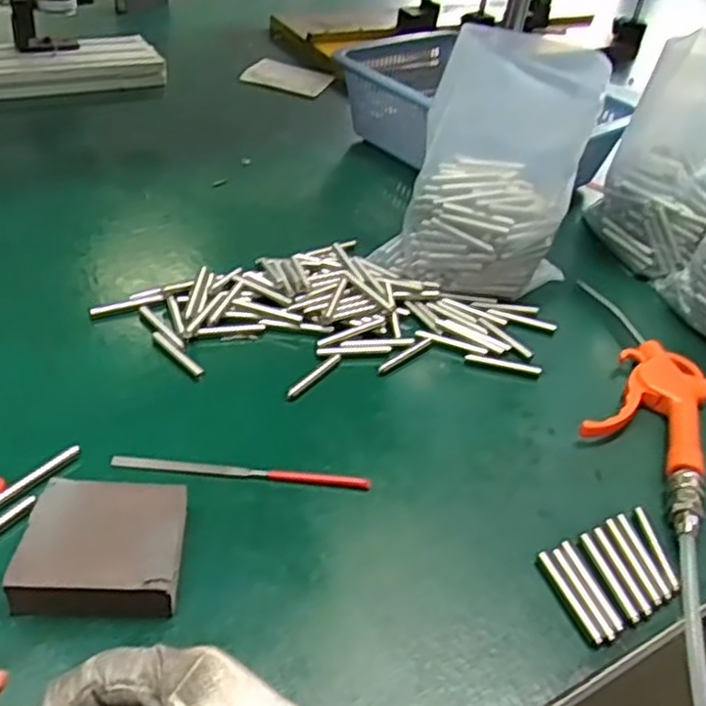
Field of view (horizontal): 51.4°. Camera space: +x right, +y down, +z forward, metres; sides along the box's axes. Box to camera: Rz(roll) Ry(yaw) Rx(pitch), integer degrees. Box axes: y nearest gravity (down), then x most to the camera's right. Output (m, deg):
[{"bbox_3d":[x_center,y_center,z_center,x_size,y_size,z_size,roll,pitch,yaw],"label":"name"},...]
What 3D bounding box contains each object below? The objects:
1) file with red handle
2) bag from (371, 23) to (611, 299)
[{"bbox_3d":[-0.069,0.075,0.457,0.158,0.007,0.010,5,37,-2],"label":"file with red handle"},{"bbox_3d":[0.117,-0.152,0.616,0.138,0.192,0.132,26,41,24],"label":"bag"}]

